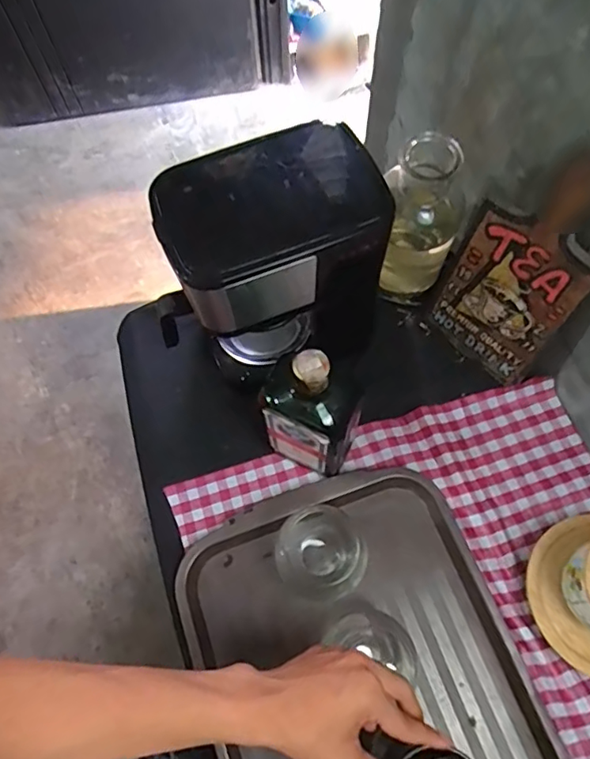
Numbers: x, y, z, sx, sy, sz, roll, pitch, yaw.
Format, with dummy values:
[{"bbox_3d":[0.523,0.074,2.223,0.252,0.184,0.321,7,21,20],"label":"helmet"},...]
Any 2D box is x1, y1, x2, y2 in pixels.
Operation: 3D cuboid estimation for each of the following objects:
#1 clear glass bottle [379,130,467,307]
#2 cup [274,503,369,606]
[{"bbox_3d":[0.139,-0.175,0.638,0.091,0.204,0.088,-1,67,1],"label":"clear glass bottle"},{"bbox_3d":[0.025,0.180,0.572,0.088,0.047,0.096,-1,67,1],"label":"cup"}]

